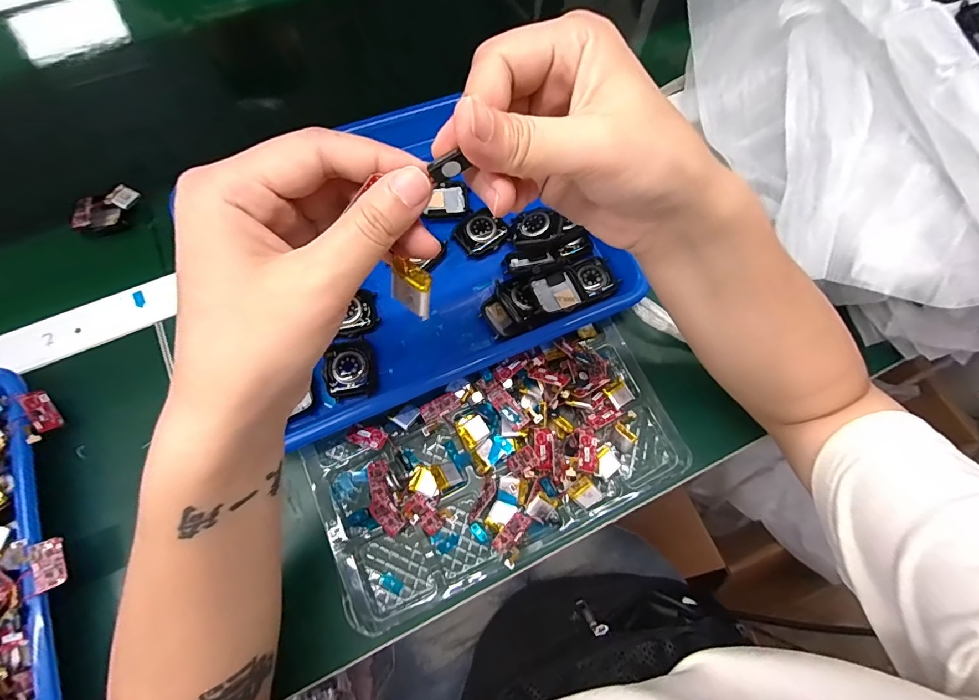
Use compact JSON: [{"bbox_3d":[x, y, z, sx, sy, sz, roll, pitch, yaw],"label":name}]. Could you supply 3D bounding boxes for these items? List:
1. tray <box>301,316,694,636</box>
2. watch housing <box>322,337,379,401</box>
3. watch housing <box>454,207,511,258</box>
[{"bbox_3d":[0.010,0.083,0.321,0.264,0.032,0.138,-22,72,-10],"label":"tray"},{"bbox_3d":[-0.104,0.014,0.325,0.036,0.014,0.043,-13,71,-7],"label":"watch housing"},{"bbox_3d":[-0.007,-0.098,0.364,0.038,0.013,0.034,-33,75,-13],"label":"watch housing"}]

